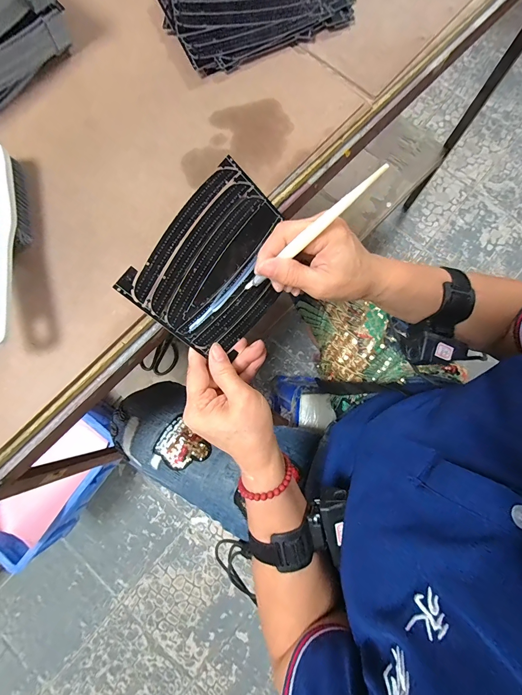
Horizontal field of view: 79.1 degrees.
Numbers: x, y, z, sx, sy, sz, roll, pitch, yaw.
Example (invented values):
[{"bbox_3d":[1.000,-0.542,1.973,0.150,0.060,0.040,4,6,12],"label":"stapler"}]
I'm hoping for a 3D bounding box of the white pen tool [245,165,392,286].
[{"bbox_3d":[0.034,-0.085,0.251,0.006,0.147,0.009,-14,76,-47],"label":"white pen tool"}]

